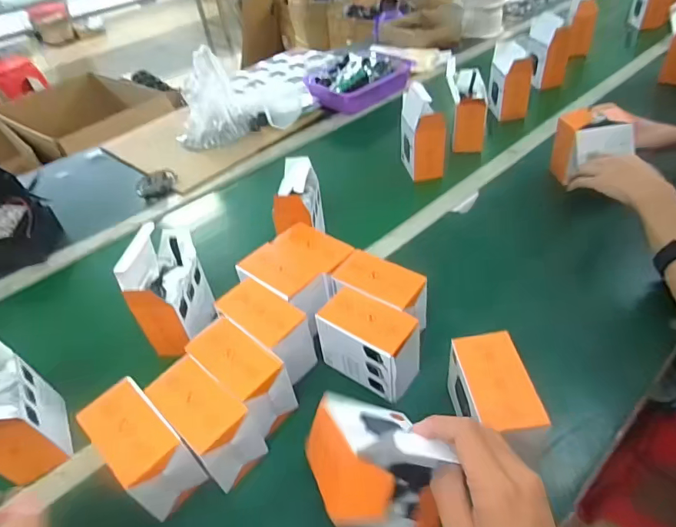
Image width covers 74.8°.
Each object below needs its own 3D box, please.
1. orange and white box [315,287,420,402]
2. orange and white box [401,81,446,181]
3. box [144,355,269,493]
[{"bbox_3d":[0.039,0.096,0.545,0.124,0.104,0.070,20,49,25],"label":"orange and white box"},{"bbox_3d":[0.170,-0.261,0.894,0.066,0.165,0.126,-11,44,-5],"label":"orange and white box"},{"bbox_3d":[-0.145,0.177,0.493,0.121,0.087,0.064,32,55,33],"label":"box"}]

